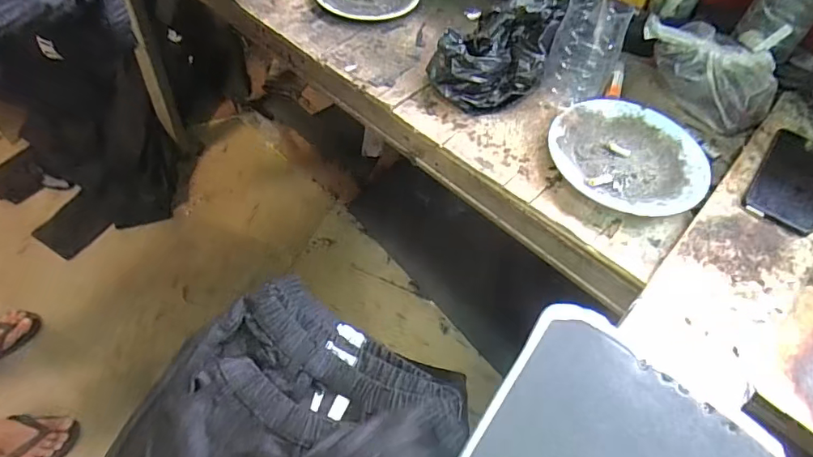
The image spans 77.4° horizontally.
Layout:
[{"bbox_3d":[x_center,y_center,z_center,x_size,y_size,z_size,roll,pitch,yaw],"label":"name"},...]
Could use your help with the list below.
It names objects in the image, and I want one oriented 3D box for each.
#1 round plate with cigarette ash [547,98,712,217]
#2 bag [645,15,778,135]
[{"bbox_3d":[0.278,-0.092,0.645,0.190,0.026,0.174,2,55,-3],"label":"round plate with cigarette ash"},{"bbox_3d":[0.409,-0.219,0.692,0.087,0.066,0.177,-21,60,-18],"label":"bag"}]

